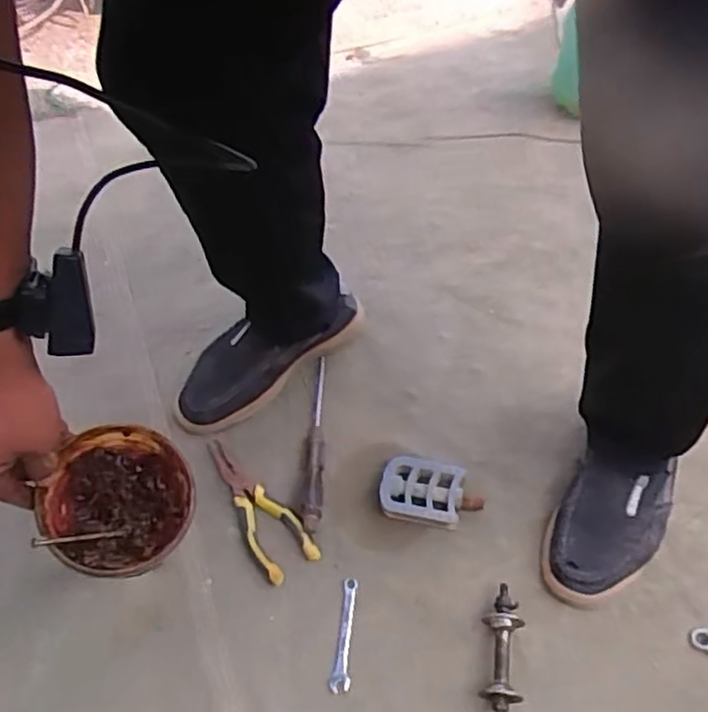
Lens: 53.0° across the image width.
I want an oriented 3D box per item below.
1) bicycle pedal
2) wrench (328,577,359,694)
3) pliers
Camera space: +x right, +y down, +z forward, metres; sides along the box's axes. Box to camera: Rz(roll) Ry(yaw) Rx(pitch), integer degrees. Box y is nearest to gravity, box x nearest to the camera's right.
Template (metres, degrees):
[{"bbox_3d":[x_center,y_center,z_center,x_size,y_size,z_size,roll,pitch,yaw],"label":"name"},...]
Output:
[{"bbox_3d":[0.084,0.152,0.798,0.108,0.021,0.084,3,51,8],"label":"bicycle pedal"},{"bbox_3d":[-0.008,0.275,0.705,0.018,0.008,0.108,2,51,8],"label":"wrench"},{"bbox_3d":[-0.110,0.163,0.790,0.058,0.022,0.180,-30,54,-18],"label":"pliers"}]

